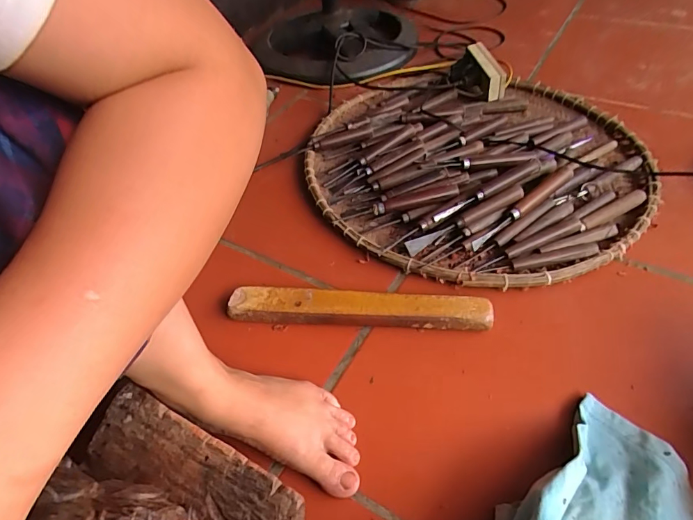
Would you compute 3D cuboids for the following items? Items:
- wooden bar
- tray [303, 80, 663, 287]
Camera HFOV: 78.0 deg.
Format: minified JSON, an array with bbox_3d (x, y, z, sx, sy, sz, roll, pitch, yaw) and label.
[{"bbox_3d":[0.012,0.057,0.509,0.304,0.027,0.038,2,48,7],"label":"wooden bar"},{"bbox_3d":[0.205,-0.165,0.684,0.507,0.049,0.512,4,49,9],"label":"tray"}]

